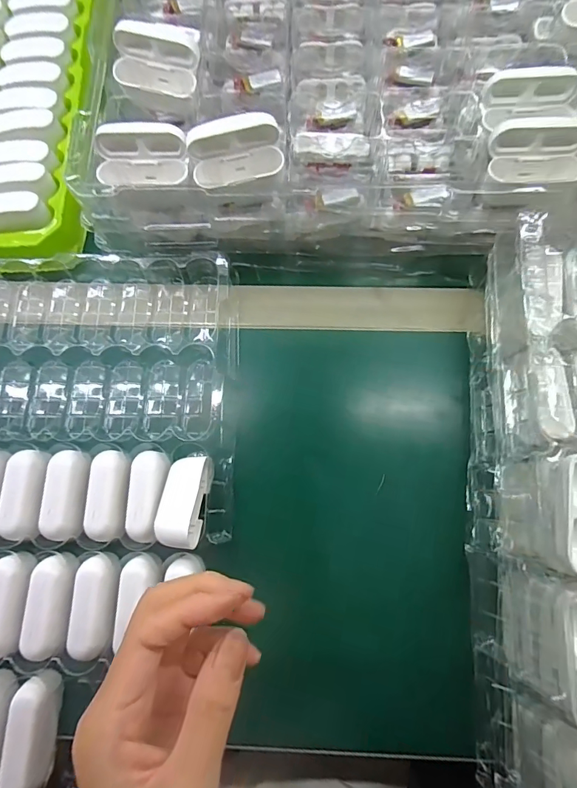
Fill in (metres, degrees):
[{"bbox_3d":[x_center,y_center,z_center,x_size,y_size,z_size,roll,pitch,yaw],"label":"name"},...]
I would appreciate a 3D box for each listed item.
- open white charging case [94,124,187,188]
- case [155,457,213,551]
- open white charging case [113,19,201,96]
[{"bbox_3d":[-0.106,-0.172,0.305,0.063,0.030,0.035,0,74,2],"label":"open white charging case"},{"bbox_3d":[-0.073,0.076,0.290,0.029,0.021,0.063,5,53,3],"label":"case"},{"bbox_3d":[-0.105,-0.258,0.324,0.067,0.036,0.038,21,76,7],"label":"open white charging case"}]

